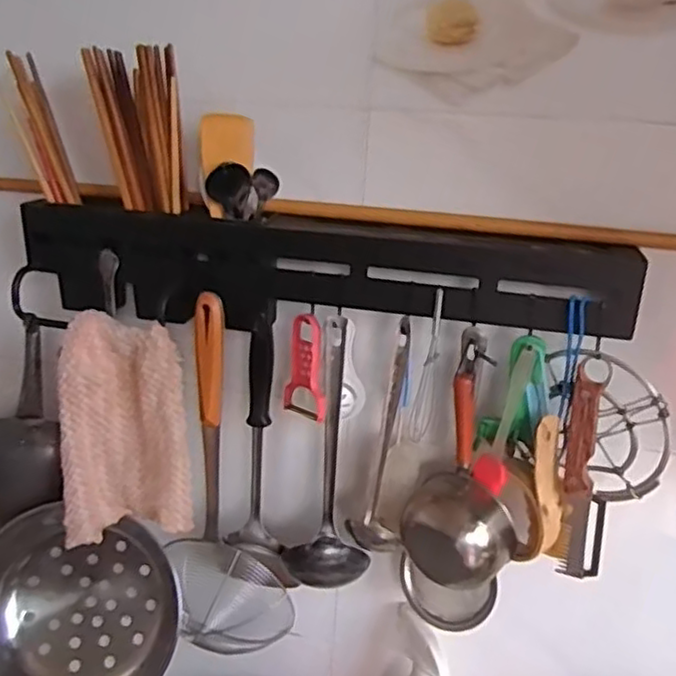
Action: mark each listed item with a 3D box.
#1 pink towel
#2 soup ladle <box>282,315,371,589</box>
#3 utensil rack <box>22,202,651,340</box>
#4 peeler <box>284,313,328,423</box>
[{"bbox_3d":[-0.209,0.091,0.668,0.113,0.215,0.049,-4,17,-22],"label":"pink towel"},{"bbox_3d":[-0.010,0.128,0.673,0.069,0.299,0.056,13,19,31],"label":"soup ladle"},{"bbox_3d":[-0.026,-0.060,0.655,0.584,0.105,0.067,6,17,12],"label":"utensil rack"},{"bbox_3d":[-0.030,0.029,0.650,0.017,0.101,0.052,-7,19,-31],"label":"peeler"}]

